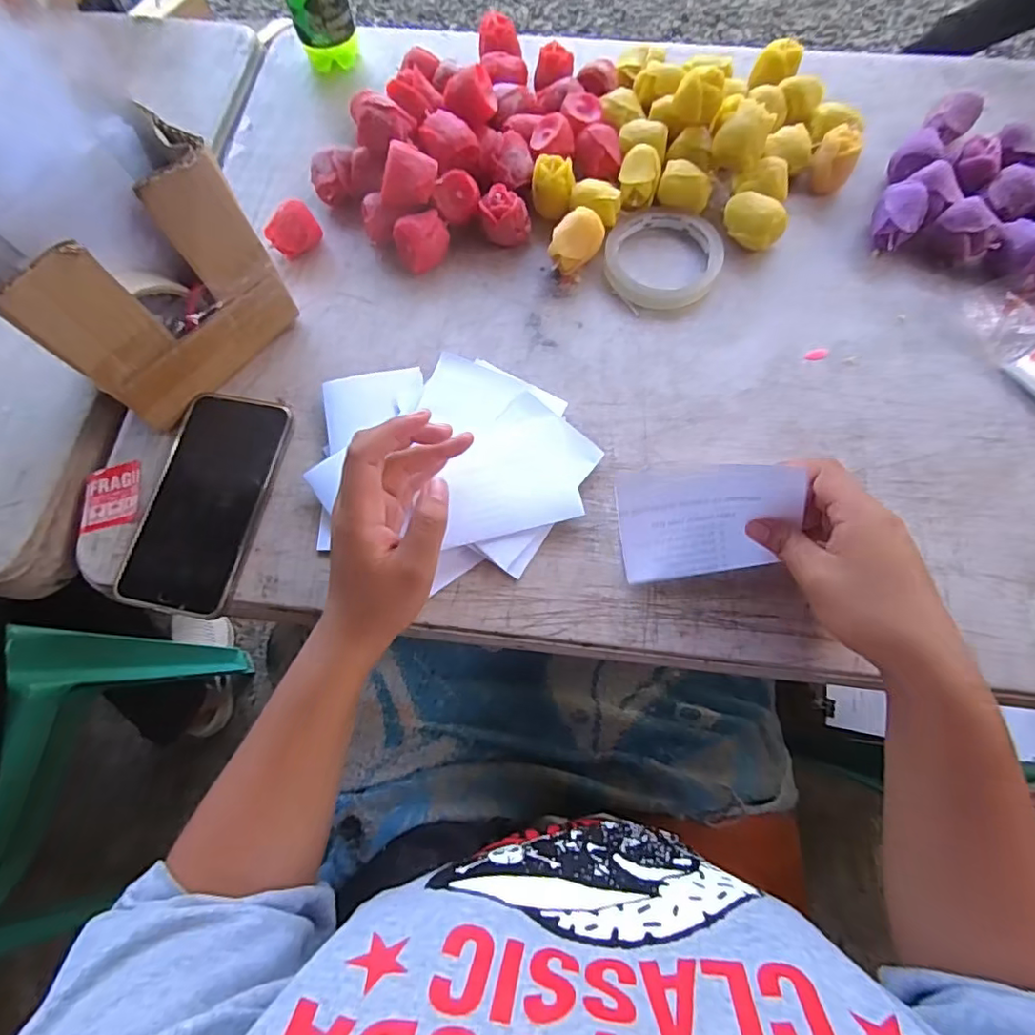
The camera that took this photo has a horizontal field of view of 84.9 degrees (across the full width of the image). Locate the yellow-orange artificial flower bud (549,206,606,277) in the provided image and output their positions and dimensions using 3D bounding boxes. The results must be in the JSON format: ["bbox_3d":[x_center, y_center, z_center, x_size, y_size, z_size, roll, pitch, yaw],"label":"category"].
[{"bbox_3d":[0.046,-0.213,0.444,0.034,0.040,0.037,0,72,1],"label":"yellow-orange artificial flower bud"}]

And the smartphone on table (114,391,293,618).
[{"bbox_3d":[-0.218,-0.013,0.399,0.079,0.011,0.157,10,72,5],"label":"smartphone on table"}]

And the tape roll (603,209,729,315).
[{"bbox_3d":[0.115,-0.208,0.452,0.090,0.014,0.086,0,72,1],"label":"tape roll"}]

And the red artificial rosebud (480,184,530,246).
[{"bbox_3d":[-0.010,-0.239,0.457,0.038,0.042,0.029,0,72,2],"label":"red artificial rosebud"}]

